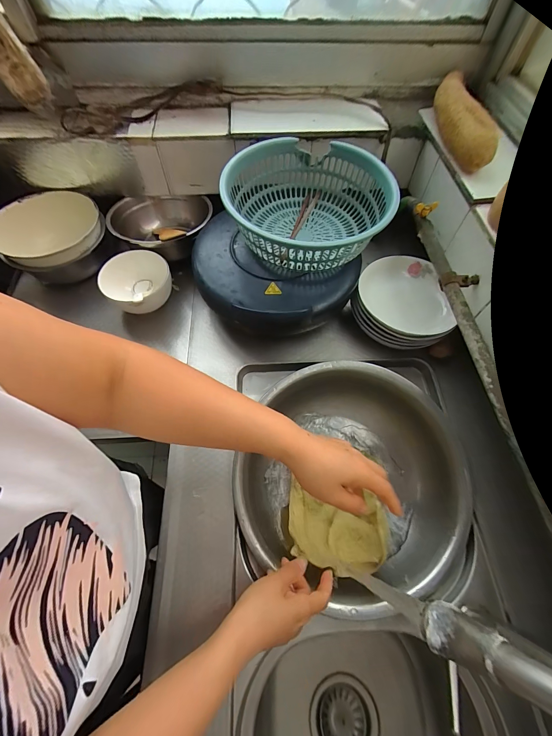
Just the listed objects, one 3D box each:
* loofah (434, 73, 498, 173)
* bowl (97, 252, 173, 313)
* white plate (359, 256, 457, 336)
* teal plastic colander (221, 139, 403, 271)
[{"bbox_3d":[0.307,-0.441,0.514,0.045,0.064,0.253,-4,63,-3],"label":"loofah"},{"bbox_3d":[-0.266,-0.158,0.581,0.124,0.079,0.121,0,63,-1],"label":"bowl"},{"bbox_3d":[0.251,-0.137,0.559,0.170,0.031,0.177,0,63,-1],"label":"white plate"},{"bbox_3d":[0.047,-0.285,0.515,0.267,0.108,0.308,-13,64,-7],"label":"teal plastic colander"}]

